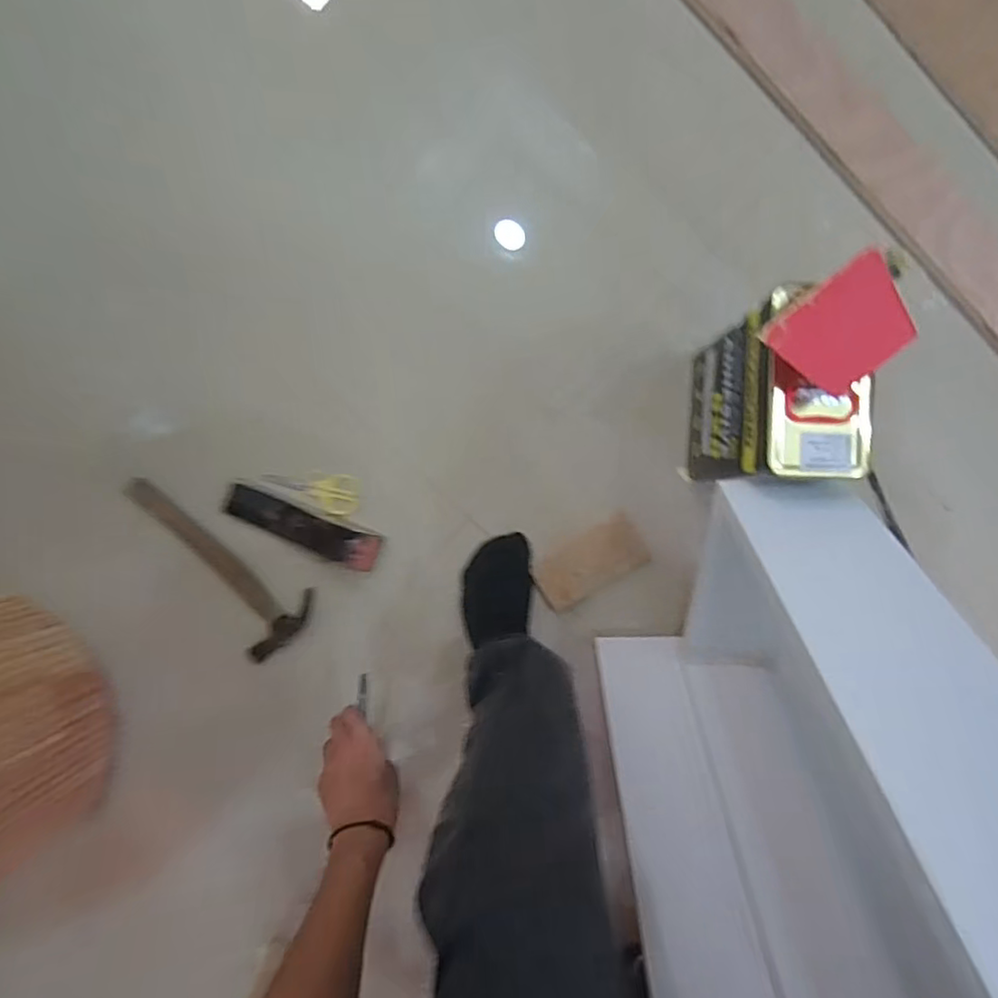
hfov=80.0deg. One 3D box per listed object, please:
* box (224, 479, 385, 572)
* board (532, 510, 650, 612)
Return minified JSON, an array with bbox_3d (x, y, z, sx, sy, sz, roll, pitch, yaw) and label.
[{"bbox_3d":[-0.249,0.034,0.750,0.199,0.030,0.053,22,91,1],"label":"box"},{"bbox_3d":[0.116,0.081,0.755,0.141,0.006,0.071,-31,90,2],"label":"board"}]

